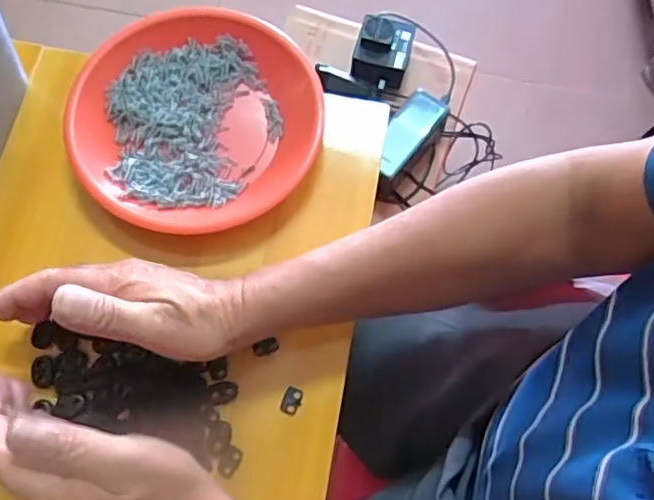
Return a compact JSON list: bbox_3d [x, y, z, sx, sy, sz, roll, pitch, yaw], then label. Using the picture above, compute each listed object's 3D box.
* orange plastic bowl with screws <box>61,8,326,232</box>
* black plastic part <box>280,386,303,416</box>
[{"bbox_3d":[-0.104,-0.104,0.480,0.192,0.033,0.180,0,72,0],"label":"orange plastic bowl with screws"},{"bbox_3d":[-0.025,0.106,0.426,0.013,0.005,0.019,19,73,6],"label":"black plastic part"}]

